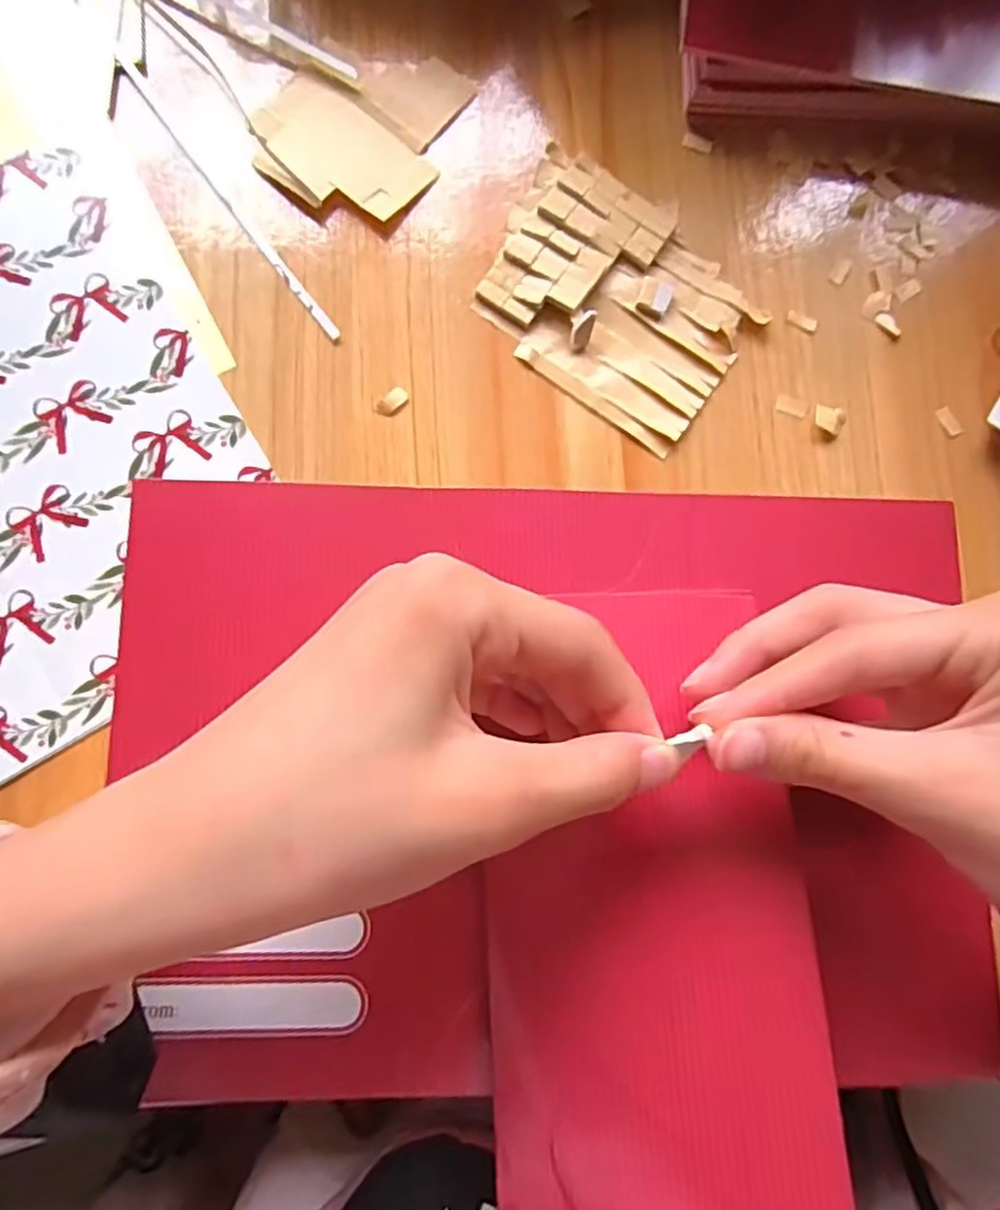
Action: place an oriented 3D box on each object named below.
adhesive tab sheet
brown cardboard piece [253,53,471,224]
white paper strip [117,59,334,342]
[{"bbox_3d":[0.037,-0.101,0.221,0.088,0.006,0.069,36,84,2],"label":"adhesive tab sheet"},{"bbox_3d":[-0.046,-0.161,0.225,0.058,0.005,0.068,32,83,2],"label":"brown cardboard piece"},{"bbox_3d":[-0.089,-0.133,0.219,0.004,0.004,0.120,-37,86,-6],"label":"white paper strip"}]

